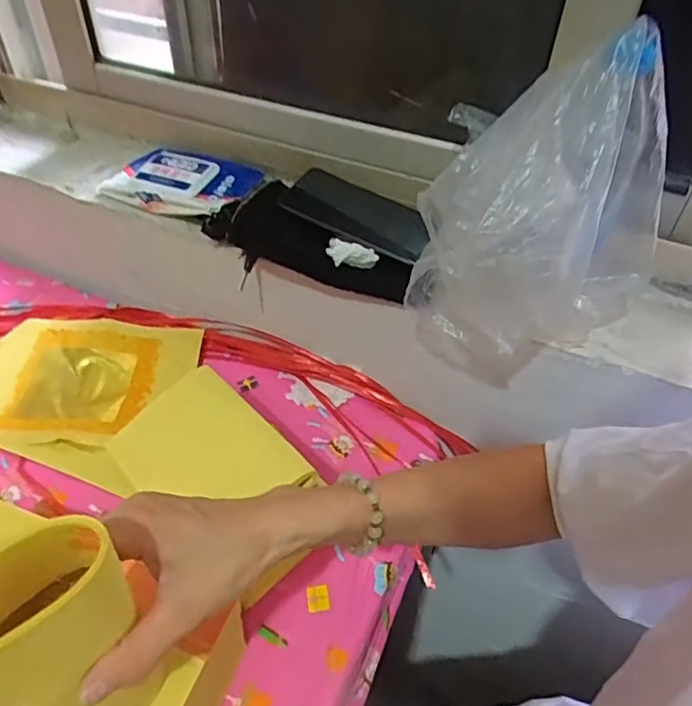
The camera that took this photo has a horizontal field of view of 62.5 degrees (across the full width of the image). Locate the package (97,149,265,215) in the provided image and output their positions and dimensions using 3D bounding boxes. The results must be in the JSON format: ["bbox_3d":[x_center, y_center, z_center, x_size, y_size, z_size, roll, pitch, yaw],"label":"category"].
[{"bbox_3d":[-0.184,-0.190,0.627,0.161,0.035,0.090,23,48,19],"label":"package"}]

